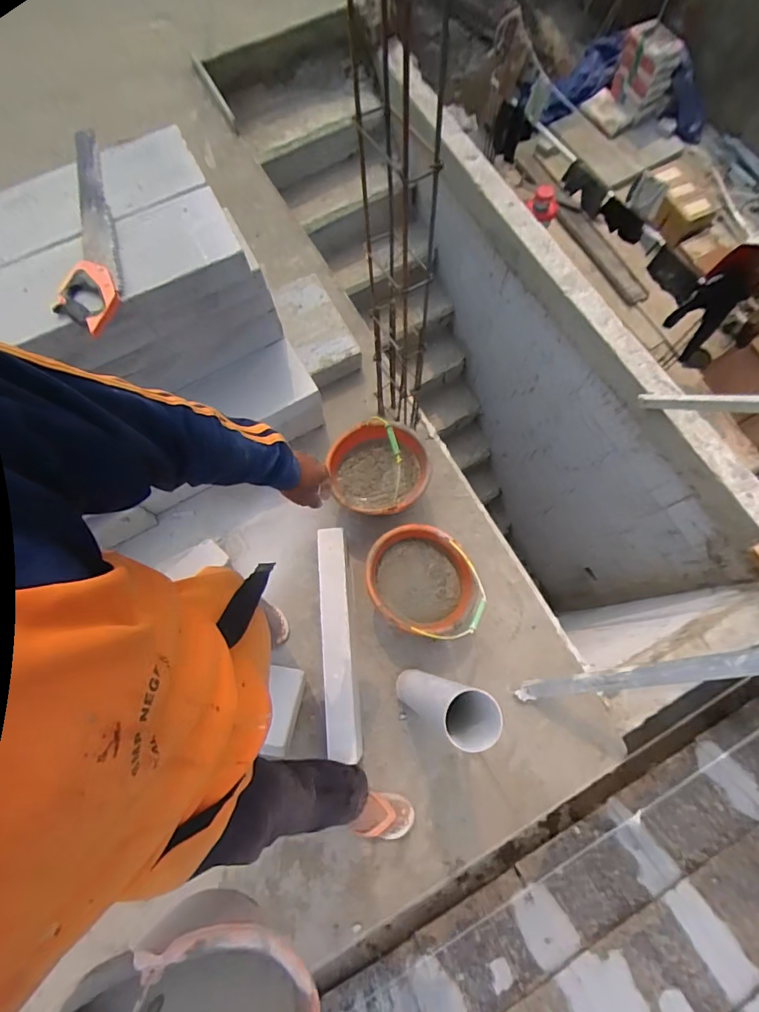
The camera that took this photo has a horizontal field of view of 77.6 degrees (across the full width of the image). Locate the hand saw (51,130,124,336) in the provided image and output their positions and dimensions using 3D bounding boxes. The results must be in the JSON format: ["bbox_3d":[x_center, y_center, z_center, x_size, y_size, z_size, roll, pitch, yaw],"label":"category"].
[{"bbox_3d":[-0.603,-0.579,0.978,0.130,0.052,0.531,-10,74,-2],"label":"hand saw"}]

